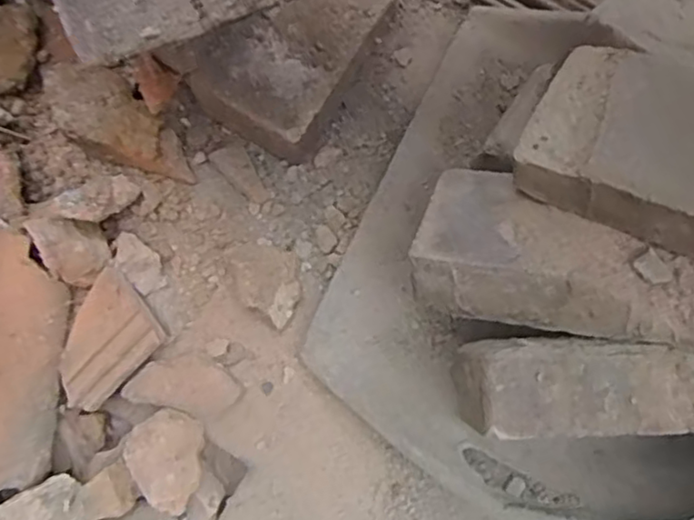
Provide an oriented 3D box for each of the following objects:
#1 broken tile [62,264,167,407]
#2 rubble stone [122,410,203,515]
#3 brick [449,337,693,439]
[{"bbox_3d":[-0.203,0.068,0.548,0.107,0.011,0.072,-44,90,12],"label":"broken tile"},{"bbox_3d":[-0.144,0.156,0.519,0.057,0.038,0.074,2,77,-1],"label":"rubble stone"},{"bbox_3d":[0.190,0.094,0.481,0.216,0.086,0.068,2,76,-1],"label":"brick"}]

